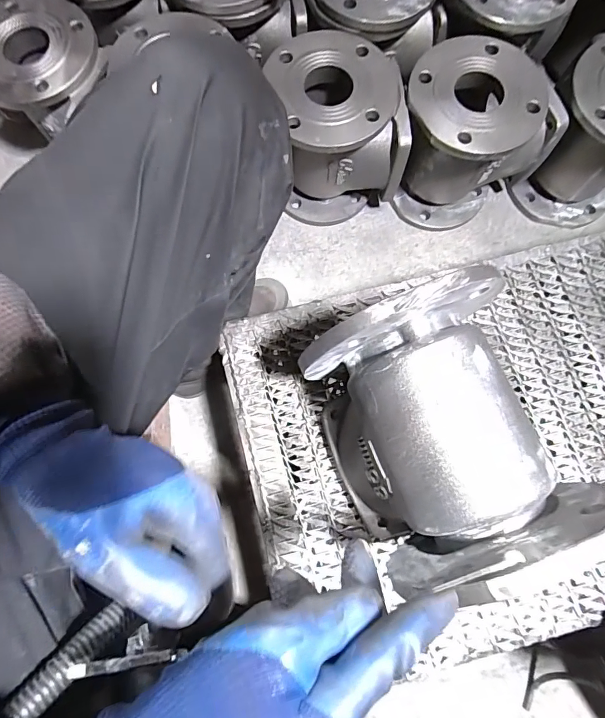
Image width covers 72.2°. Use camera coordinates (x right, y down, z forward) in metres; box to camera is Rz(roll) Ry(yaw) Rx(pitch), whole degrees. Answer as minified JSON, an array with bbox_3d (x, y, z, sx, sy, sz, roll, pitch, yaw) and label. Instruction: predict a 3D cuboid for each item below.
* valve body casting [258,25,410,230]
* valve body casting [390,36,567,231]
[{"bbox_3d":[0.044,-0.330,0.635,0.172,0.206,0.183,-17,78,-3],"label":"valve body casting"},{"bbox_3d":[0.237,-0.325,0.626,0.177,0.199,0.166,0,77,1],"label":"valve body casting"}]

